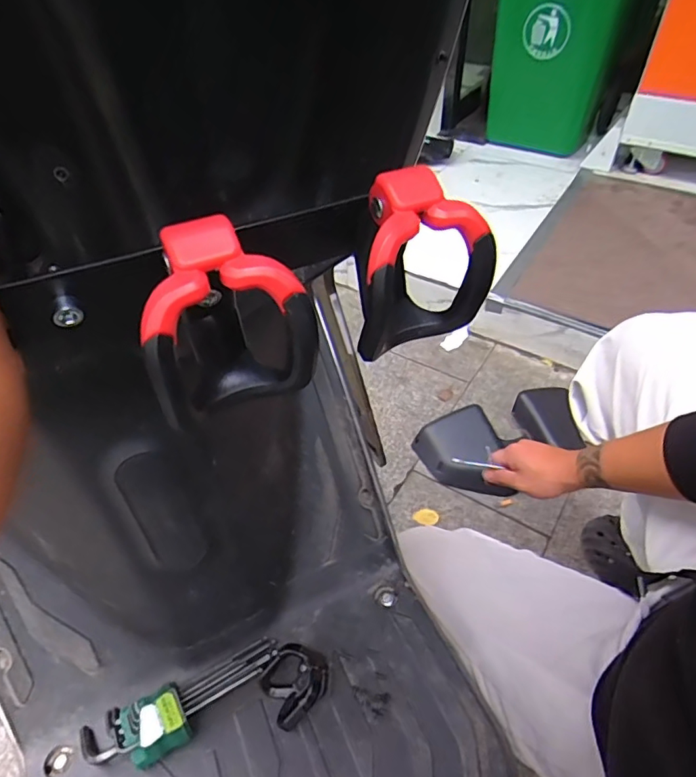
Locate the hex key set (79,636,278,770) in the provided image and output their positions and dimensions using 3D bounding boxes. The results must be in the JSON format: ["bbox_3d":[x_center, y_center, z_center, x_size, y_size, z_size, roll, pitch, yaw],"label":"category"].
[{"bbox_3d":[-0.157,0.306,0.498,0.190,0.029,0.062,-18,48,-15],"label":"hex key set"}]

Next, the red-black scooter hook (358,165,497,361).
[{"bbox_3d":[0.030,-0.040,0.200,0.047,0.072,0.041,11,47,13],"label":"red-black scooter hook"}]

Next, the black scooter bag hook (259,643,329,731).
[{"bbox_3d":[-0.049,0.285,0.502,0.061,0.046,0.060,-1,46,1],"label":"black scooter bag hook"}]

